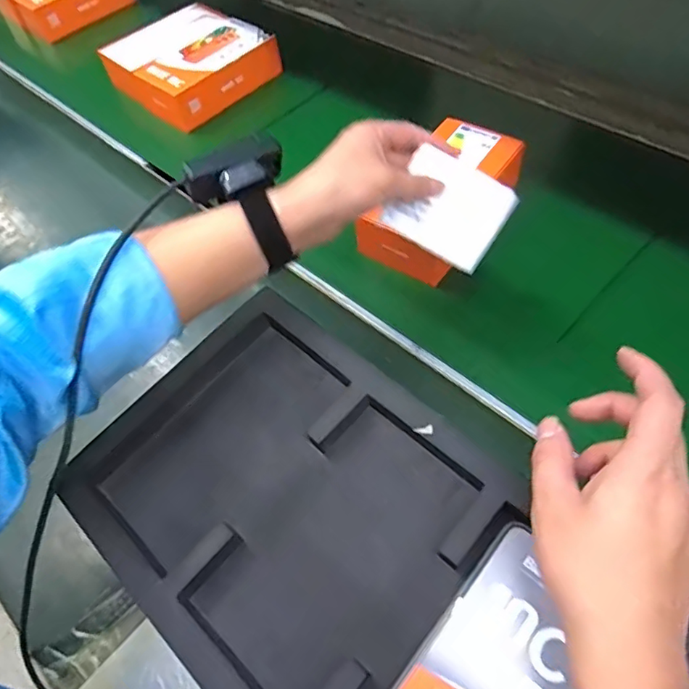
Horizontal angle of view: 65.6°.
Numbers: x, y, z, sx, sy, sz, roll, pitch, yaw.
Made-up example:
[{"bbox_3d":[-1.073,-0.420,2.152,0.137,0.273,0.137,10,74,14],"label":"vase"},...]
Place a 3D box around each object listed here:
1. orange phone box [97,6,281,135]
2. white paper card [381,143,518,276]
[{"bbox_3d":[-0.236,-0.425,0.807,0.204,0.060,0.208,-39,60,-21],"label":"orange phone box"},{"bbox_3d":[0.083,-0.105,0.420,0.084,0.008,0.077,33,82,12],"label":"white paper card"}]

